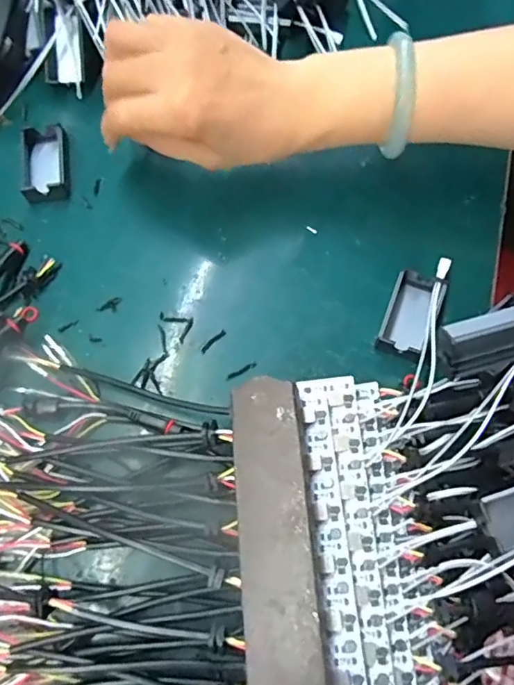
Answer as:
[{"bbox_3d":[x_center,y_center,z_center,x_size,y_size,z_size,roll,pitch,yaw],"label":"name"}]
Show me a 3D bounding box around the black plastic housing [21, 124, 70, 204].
[{"bbox_3d":[-0.148,-0.126,0.375,0.029,0.014,0.055,-5,69,-1],"label":"black plastic housing"}]

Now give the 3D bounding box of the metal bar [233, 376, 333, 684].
[{"bbox_3d":[0.012,0.112,0.243,0.037,0.014,0.192,-4,69,-1],"label":"metal bar"}]

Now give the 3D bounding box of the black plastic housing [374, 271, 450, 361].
[{"bbox_3d":[0.094,-0.018,0.328,0.028,0.017,0.053,21,70,9],"label":"black plastic housing"}]

